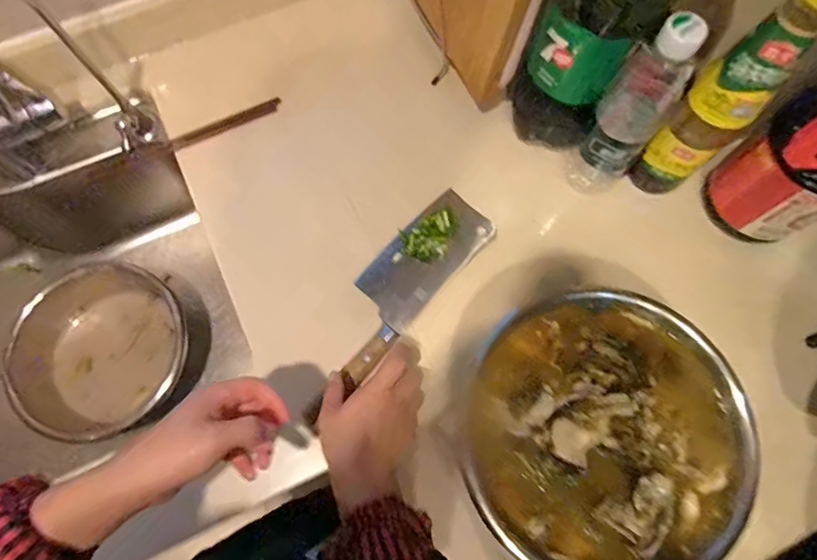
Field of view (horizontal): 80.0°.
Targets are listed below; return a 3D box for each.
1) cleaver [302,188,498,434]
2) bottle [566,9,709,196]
[{"bbox_3d":[-0.019,0.023,0.542,0.085,0.028,0.303,36,72,9],"label":"cleaver"},{"bbox_3d":[0.221,-0.160,0.495,0.064,0.238,0.065,0,73,-1],"label":"bottle"}]

